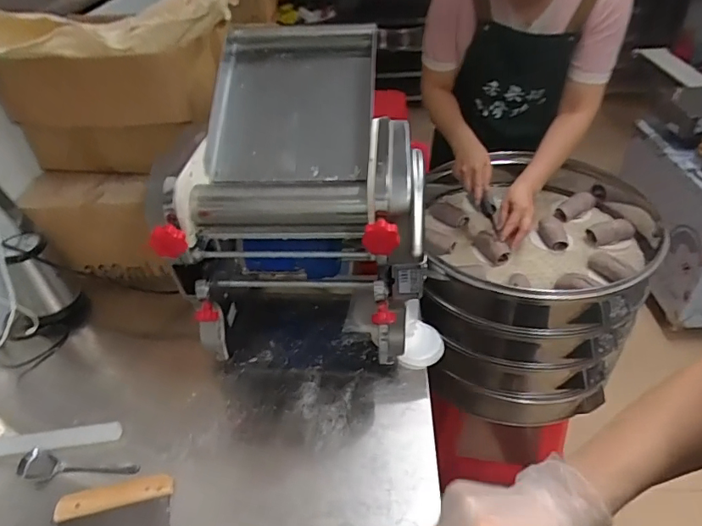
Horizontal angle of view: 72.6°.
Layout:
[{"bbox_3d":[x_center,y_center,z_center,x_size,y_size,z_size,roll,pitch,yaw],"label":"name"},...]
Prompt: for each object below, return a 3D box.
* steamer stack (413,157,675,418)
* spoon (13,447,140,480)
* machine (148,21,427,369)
[{"bbox_3d":[0.407,0.038,1.095,0.457,0.397,0.494,1,40,8],"label":"steamer stack"},{"bbox_3d":[-0.392,0.295,0.692,0.156,0.027,0.039,8,39,-7],"label":"spoon"},{"bbox_3d":[-0.066,-0.096,0.783,0.343,0.468,0.398,0,40,7],"label":"machine"}]

